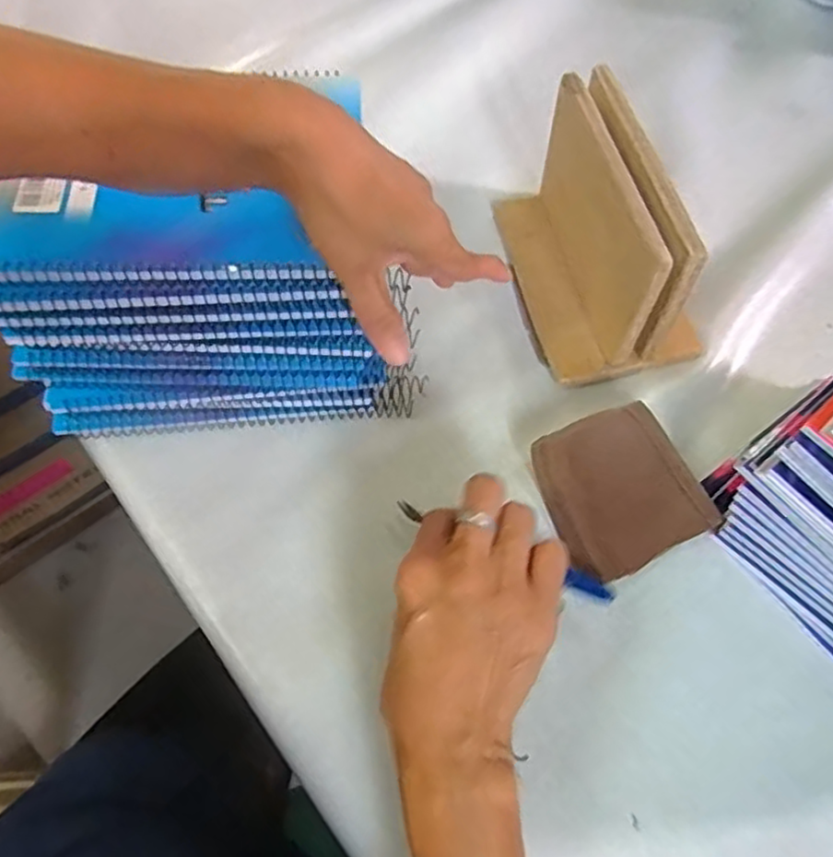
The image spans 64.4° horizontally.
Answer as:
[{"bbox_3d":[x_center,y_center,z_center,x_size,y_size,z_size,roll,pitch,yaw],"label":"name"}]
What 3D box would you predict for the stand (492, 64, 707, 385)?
[{"bbox_3d":[0.117,-0.127,0.415,0.088,0.108,0.154,-12,65,-7],"label":"stand"}]

